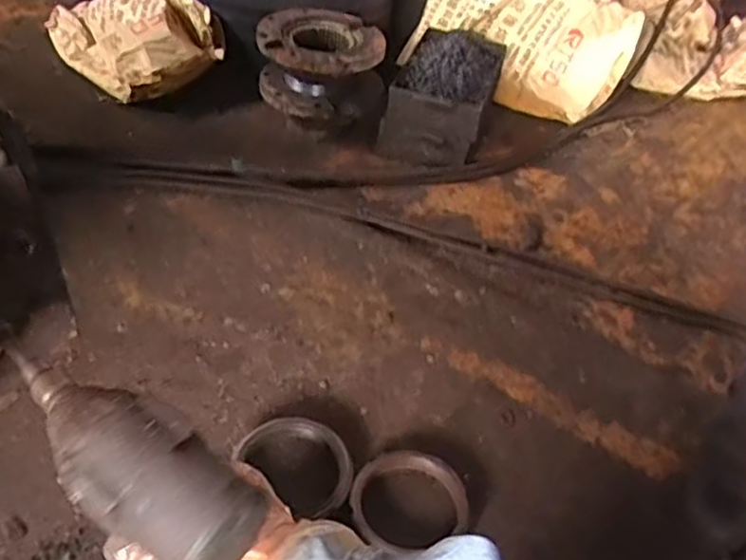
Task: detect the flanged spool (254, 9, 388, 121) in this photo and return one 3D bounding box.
[{"bbox_3d":[-0.124,-0.508,1.602,0.278,0.152,0.269,5,42,-4],"label":"flanged spool"}]

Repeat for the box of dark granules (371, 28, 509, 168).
[{"bbox_3d":[0.180,-0.475,1.682,0.224,0.219,0.418,15,43,7],"label":"box of dark granules"}]

